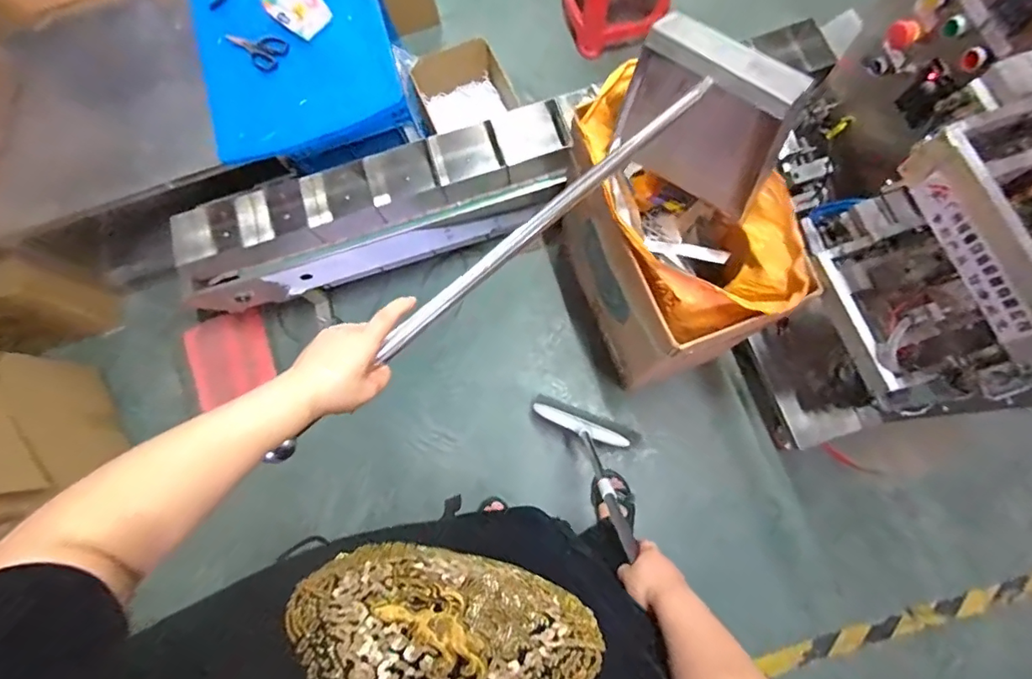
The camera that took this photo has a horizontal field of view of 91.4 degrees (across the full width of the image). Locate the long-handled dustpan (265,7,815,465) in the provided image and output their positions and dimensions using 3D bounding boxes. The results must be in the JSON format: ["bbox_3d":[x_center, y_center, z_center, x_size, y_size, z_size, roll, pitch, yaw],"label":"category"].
[{"bbox_3d":[0.112,-0.150,0.661,0.245,0.177,0.633,38,70,11],"label":"long-handled dustpan"}]

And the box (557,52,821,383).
[{"bbox_3d":[0.308,-0.187,1.110,0.298,0.608,0.500,-18,76,0],"label":"box"}]

